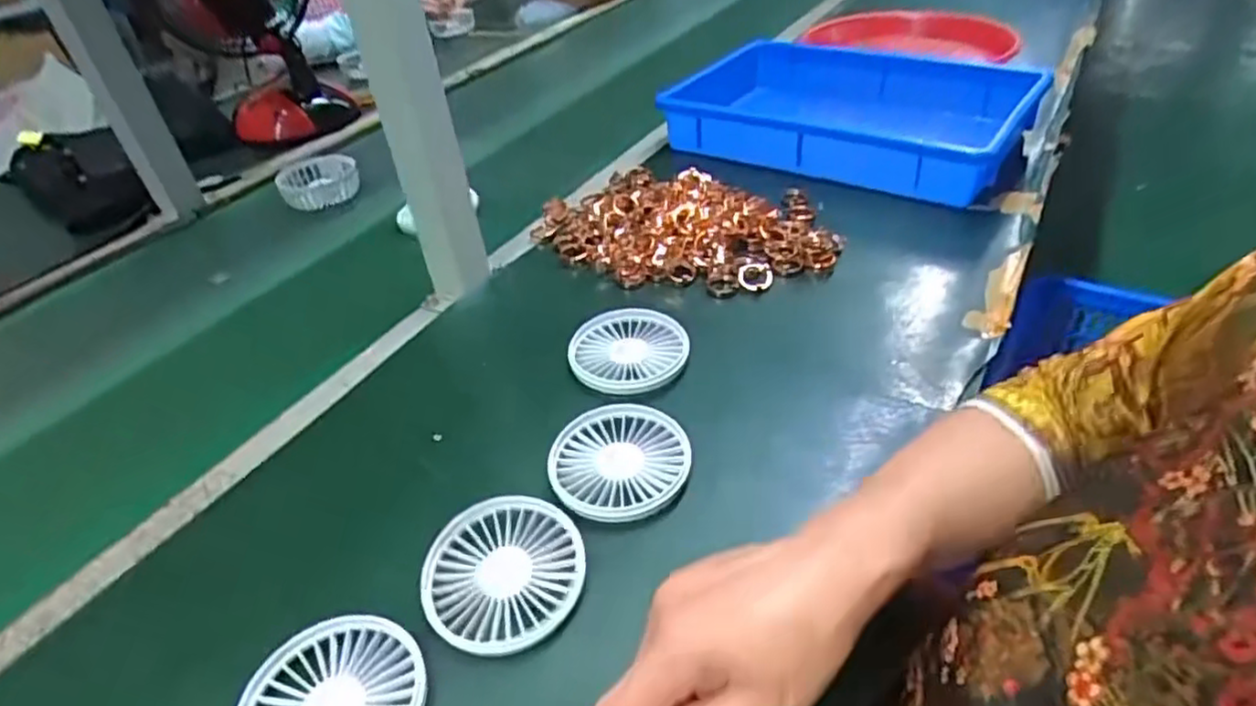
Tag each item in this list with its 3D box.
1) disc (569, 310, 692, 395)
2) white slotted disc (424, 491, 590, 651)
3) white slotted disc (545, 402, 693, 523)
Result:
[{"bbox_3d":[0.001,-0.001,0.532,0.087,0.015,0.084,-3,39,3],"label":"disc"},{"bbox_3d":[-0.070,0.119,0.389,0.088,0.011,0.087,3,40,11],"label":"white slotted disc"},{"bbox_3d":[-0.006,0.070,0.449,0.087,0.014,0.089,-3,43,3],"label":"white slotted disc"}]

